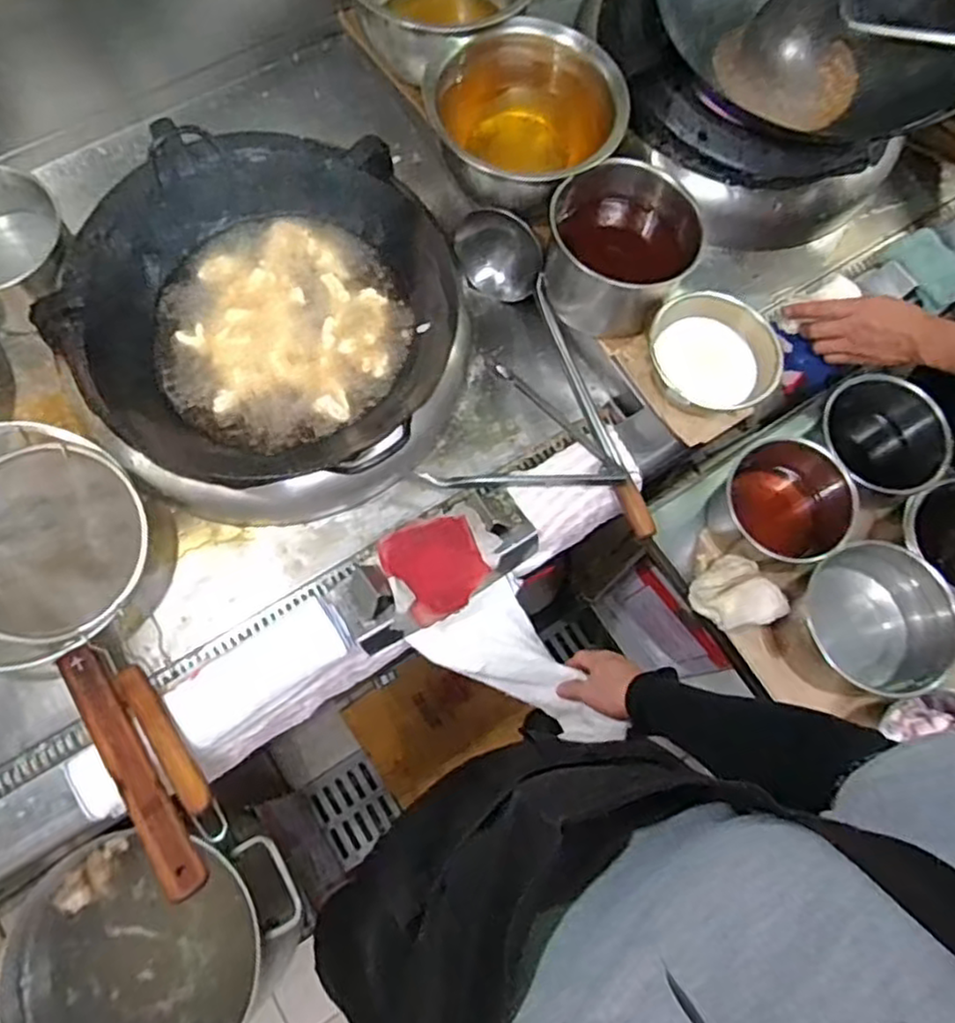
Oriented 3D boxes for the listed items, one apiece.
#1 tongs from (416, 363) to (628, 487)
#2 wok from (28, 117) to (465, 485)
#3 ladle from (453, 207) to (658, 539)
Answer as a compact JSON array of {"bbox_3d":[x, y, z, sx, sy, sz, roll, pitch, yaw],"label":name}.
[{"bbox_3d":[0.077,-0.084,0.902,0.240,0.071,0.208,28,74,6],"label":"tongs"},{"bbox_3d":[-0.284,-0.266,0.907,0.511,0.110,0.467,-2,73,-3],"label":"wok"},{"bbox_3d":[0.113,-0.196,0.945,0.096,0.117,0.511,-27,76,-10],"label":"ladle"}]

